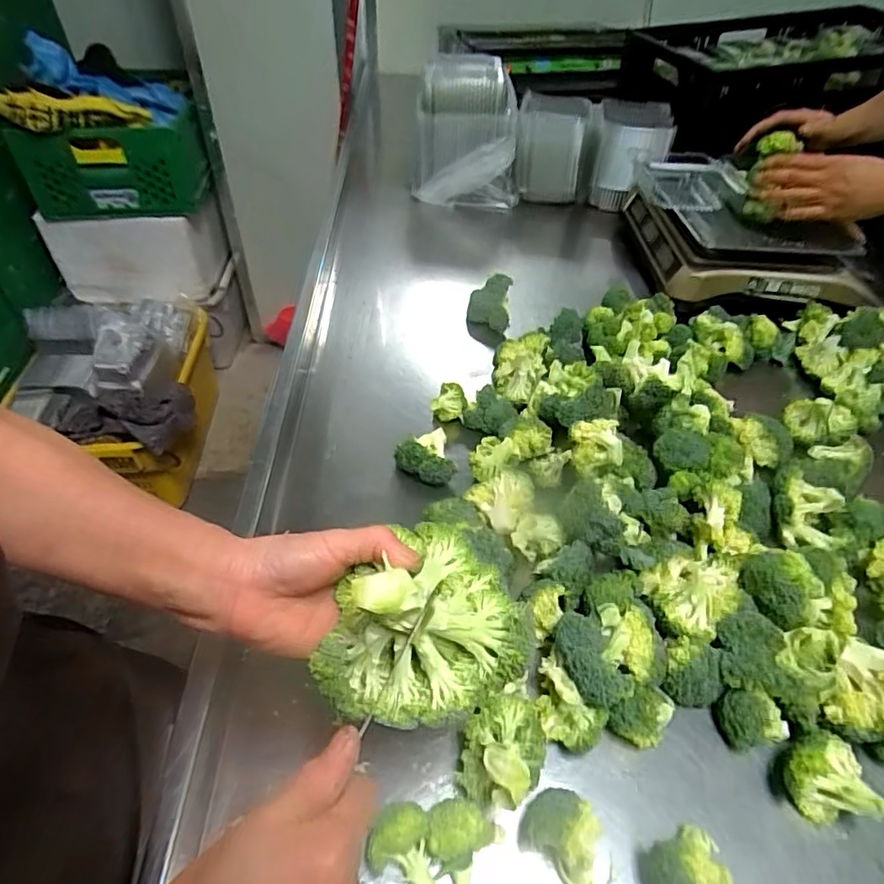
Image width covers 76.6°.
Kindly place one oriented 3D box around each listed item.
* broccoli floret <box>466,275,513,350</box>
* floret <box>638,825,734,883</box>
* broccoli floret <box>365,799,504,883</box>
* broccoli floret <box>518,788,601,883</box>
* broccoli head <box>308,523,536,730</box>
[{"bbox_3d":[0.067,-0.191,0.811,0.060,0.080,0.059,5,45,2],"label":"broccoli floret"},{"bbox_3d":[0.158,0.274,0.353,0.052,0.045,0.045,-16,48,-17],"label":"floret"},{"bbox_3d":[-0.006,0.260,0.361,0.068,0.038,0.063,25,50,21],"label":"broccoli floret"},{"bbox_3d":[0.080,0.257,0.364,0.053,0.045,0.040,31,52,25],"label":"broccoli floret"},{"bbox_3d":[-0.009,0.092,0.319,0.112,0.072,0.108,7,46,5],"label":"broccoli head"}]

